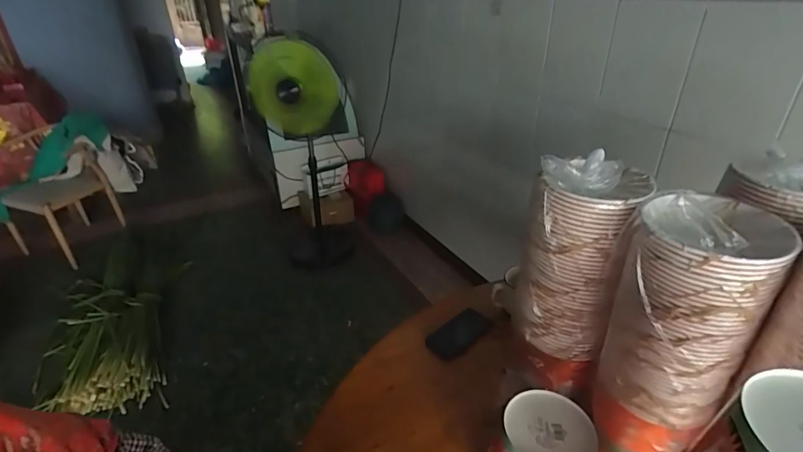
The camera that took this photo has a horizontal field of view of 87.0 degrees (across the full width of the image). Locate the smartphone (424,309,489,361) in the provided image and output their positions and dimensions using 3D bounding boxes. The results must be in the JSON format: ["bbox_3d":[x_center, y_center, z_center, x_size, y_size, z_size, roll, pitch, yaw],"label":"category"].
[{"bbox_3d":[0.135,0.249,0.981,0.162,0.013,0.087,-26,38,-36],"label":"smartphone"}]

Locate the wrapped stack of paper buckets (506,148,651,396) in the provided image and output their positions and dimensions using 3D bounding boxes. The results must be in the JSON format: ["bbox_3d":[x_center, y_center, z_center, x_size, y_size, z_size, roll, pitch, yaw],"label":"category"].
[{"bbox_3d":[0.288,0.096,0.732,0.159,0.429,0.141,12,33,22],"label":"wrapped stack of paper buckets"}]

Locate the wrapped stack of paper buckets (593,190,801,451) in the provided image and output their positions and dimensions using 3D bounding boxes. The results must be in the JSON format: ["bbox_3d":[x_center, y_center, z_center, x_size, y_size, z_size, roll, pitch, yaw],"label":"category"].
[{"bbox_3d":[0.405,0.169,0.636,0.171,0.447,0.154,-25,37,-35],"label":"wrapped stack of paper buckets"}]

